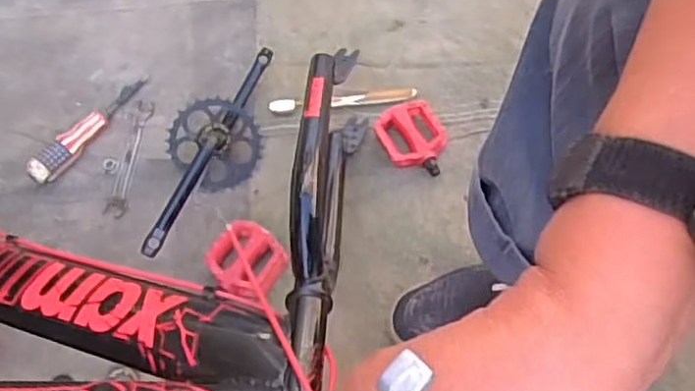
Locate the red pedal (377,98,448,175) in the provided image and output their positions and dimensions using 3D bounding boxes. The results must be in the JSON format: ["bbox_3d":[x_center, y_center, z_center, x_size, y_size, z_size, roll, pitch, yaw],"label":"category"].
[{"bbox_3d":[0.079,-0.069,0.812,0.073,0.028,0.091,-25,64,-9],"label":"red pedal"}]

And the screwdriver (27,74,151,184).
[{"bbox_3d":[-0.318,-0.088,0.846,0.025,0.036,0.184,29,68,16],"label":"screwdriver"}]

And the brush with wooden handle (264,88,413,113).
[{"bbox_3d":[-0.006,-0.120,0.854,0.181,0.007,0.020,-5,63,0],"label":"brush with wooden handle"}]

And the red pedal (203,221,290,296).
[{"bbox_3d":[-0.109,0.070,0.753,0.074,0.027,0.075,34,70,18],"label":"red pedal"}]

